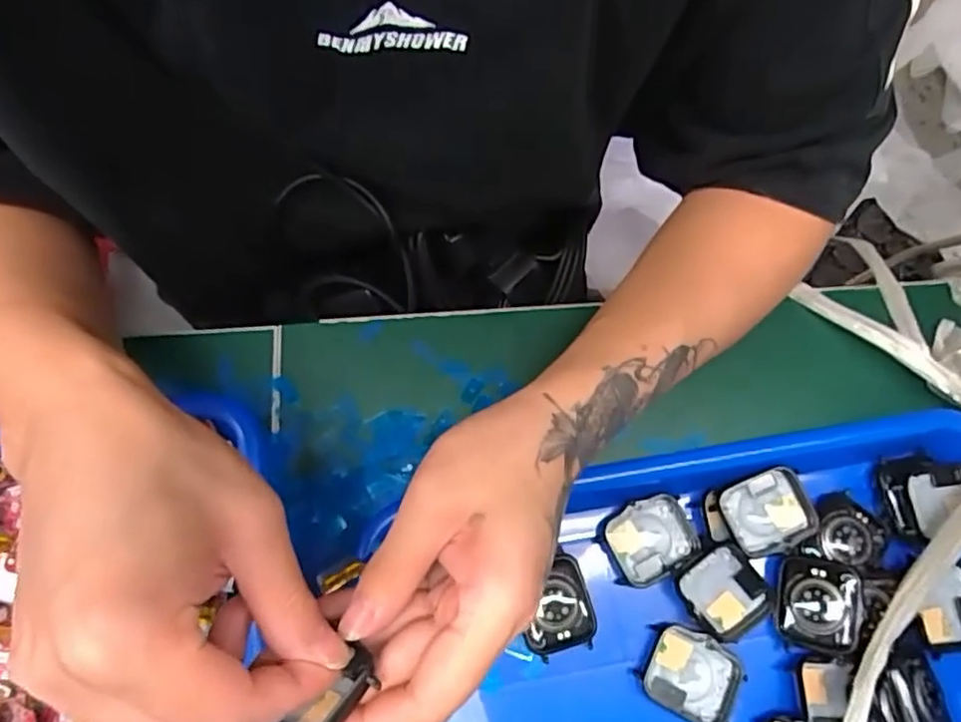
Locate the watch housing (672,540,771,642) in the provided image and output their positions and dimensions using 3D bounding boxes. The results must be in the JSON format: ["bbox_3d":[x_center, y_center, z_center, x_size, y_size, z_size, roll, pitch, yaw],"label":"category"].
[{"bbox_3d":[0.121,0.115,0.318,0.038,0.012,0.040,-35,77,-11],"label":"watch housing"}]

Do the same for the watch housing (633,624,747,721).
[{"bbox_3d":[0.102,0.153,0.311,0.044,0.008,0.039,28,75,7],"label":"watch housing"}]

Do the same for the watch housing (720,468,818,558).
[{"bbox_3d":[0.145,0.078,0.326,0.042,0.013,0.037,-20,75,-7],"label":"watch housing"}]

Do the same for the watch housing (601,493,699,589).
[{"bbox_3d":[0.086,0.091,0.328,0.043,0.006,0.037,-24,76,-8],"label":"watch housing"}]

